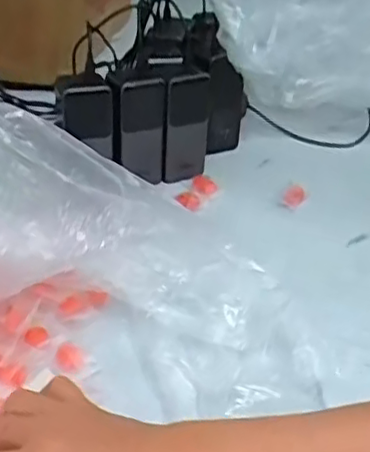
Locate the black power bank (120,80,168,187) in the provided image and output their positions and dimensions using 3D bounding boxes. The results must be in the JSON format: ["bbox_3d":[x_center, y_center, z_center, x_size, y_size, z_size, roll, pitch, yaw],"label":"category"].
[{"bbox_3d":[-0.050,-0.112,0.757,0.057,0.136,0.020,-11,41,-22],"label":"black power bank"}]

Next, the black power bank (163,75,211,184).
[{"bbox_3d":[0.006,-0.120,0.776,0.067,0.136,0.030,-15,39,-26],"label":"black power bank"}]

